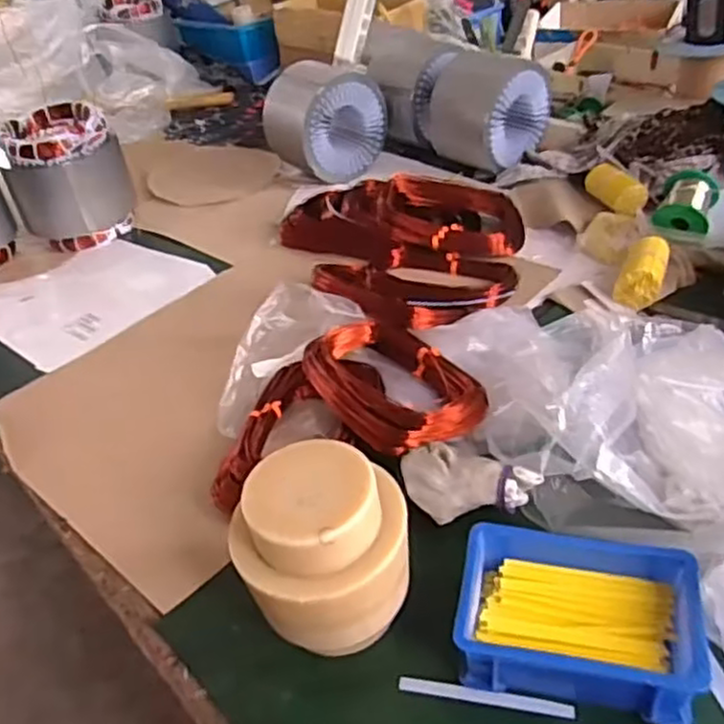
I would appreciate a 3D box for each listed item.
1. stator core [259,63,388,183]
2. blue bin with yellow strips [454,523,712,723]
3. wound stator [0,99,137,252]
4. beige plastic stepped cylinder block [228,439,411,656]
[{"bbox_3d":[-0.052,-0.365,1.092,0.163,0.143,0.119,-27,43,-22],"label":"stator core"},{"bbox_3d":[0.139,0.162,0.468,0.145,0.047,0.101,5,41,15],"label":"blue bin with yellow strips"},{"bbox_3d":[-0.409,-0.257,1.013,0.154,0.159,0.141,-23,41,-18],"label":"wound stator"},{"bbox_3d":[-0.022,0.128,0.472,0.114,0.123,0.093,-13,39,-6],"label":"beige plastic stepped cylinder block"}]

